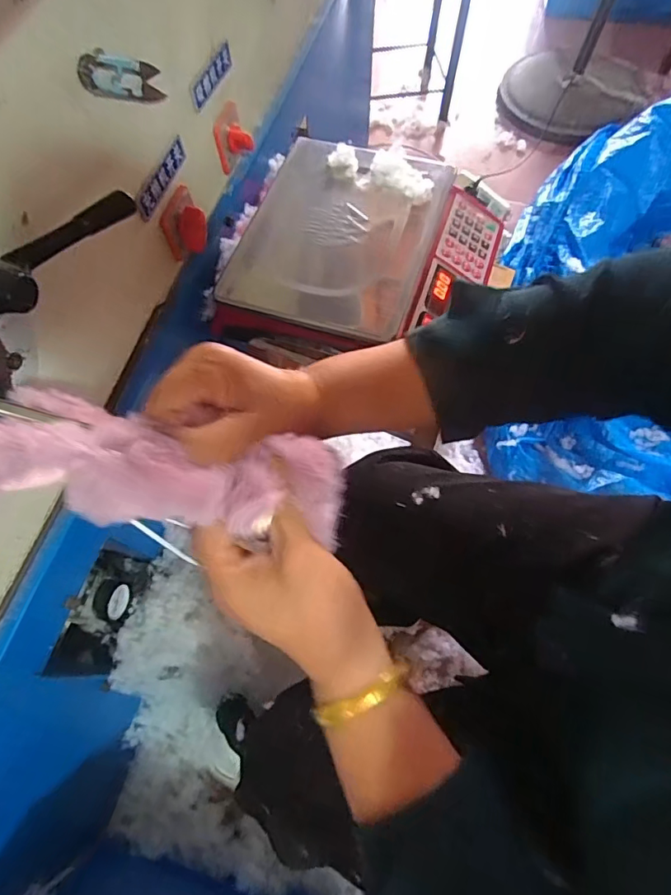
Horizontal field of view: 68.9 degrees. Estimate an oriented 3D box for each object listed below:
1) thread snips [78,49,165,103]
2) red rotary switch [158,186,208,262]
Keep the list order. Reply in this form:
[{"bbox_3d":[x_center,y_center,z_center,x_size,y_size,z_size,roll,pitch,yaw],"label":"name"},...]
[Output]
[{"bbox_3d":[-0.179,-0.314,0.417,0.007,0.030,0.114,14,34,7],"label":"thread snips"},{"bbox_3d":[-0.169,-0.252,0.554,0.028,0.052,0.058,21,69,10],"label":"red rotary switch"}]

